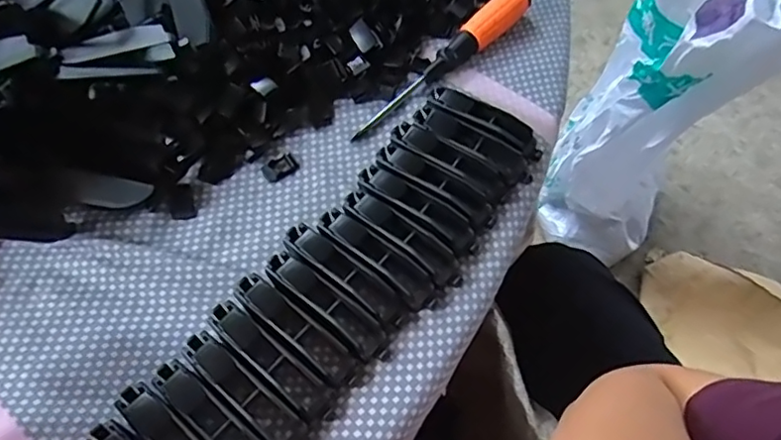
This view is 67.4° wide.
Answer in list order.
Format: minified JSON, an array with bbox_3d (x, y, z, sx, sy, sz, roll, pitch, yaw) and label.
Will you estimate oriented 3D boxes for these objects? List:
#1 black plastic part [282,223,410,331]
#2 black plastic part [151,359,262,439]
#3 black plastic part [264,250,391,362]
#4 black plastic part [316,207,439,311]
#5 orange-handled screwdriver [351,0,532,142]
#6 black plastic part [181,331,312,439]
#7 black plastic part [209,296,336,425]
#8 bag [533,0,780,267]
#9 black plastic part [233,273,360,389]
[{"bbox_3d":[-0.024,0.028,0.301,0.076,0.017,0.020,36,66,17],"label":"black plastic part"},{"bbox_3d":[-0.079,0.092,0.265,0.075,0.015,0.016,37,66,17],"label":"black plastic part"},{"bbox_3d":[-0.032,0.044,0.292,0.073,0.017,0.018,36,66,17],"label":"black plastic part"},{"bbox_3d":[-0.007,0.020,0.307,0.075,0.017,0.018,36,66,17],"label":"black plastic part"},{"bbox_3d":[0.035,-0.103,0.375,0.153,0.021,0.019,-40,69,-21],"label":"orange-handled screwdriver"},{"bbox_3d":[-0.067,0.080,0.272,0.076,0.016,0.016,38,66,18],"label":"black plastic part"},{"bbox_3d":[-0.057,0.067,0.279,0.076,0.017,0.018,36,66,17],"label":"black plastic part"},{"bbox_3d":[0.454,-0.190,0.941,0.269,0.638,0.259,28,64,13],"label":"bag"},{"bbox_3d":[-0.047,0.054,0.286,0.074,0.017,0.018,36,66,17],"label":"black plastic part"}]

